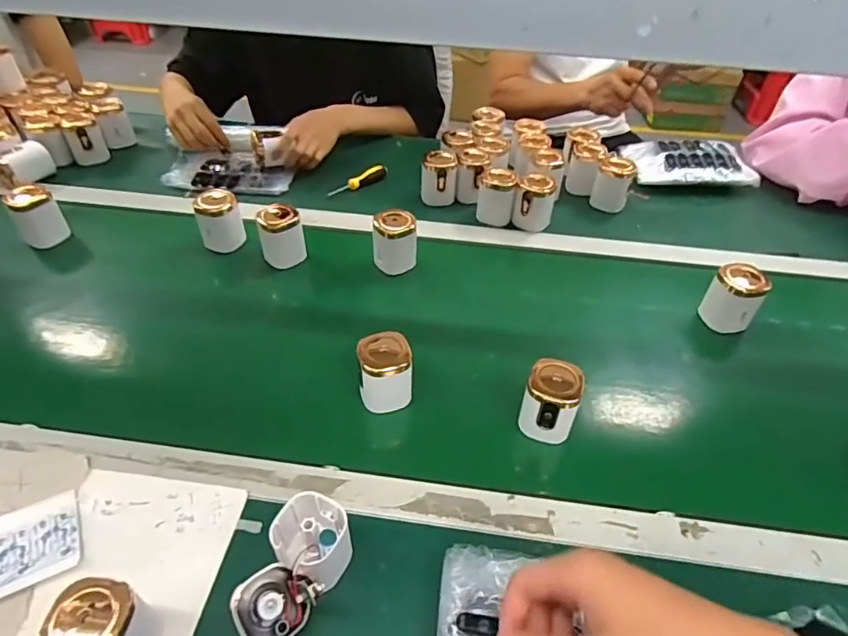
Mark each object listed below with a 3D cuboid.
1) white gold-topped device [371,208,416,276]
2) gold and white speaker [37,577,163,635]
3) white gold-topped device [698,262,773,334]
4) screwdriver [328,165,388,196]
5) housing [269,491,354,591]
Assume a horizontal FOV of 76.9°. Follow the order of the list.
[{"bbox_3d":[-0.041,-0.108,0.751,0.061,0.074,0.049,0,44,-3],"label":"white gold-topped device"},{"bbox_3d":[-0.234,0.231,0.390,0.059,0.077,0.059,22,47,18],"label":"gold and white speaker"},{"bbox_3d":[0.396,-0.023,0.686,0.060,0.077,0.056,29,51,26],"label":"white gold-topped device"},{"bbox_3d":[-0.113,-0.240,0.923,0.112,0.030,0.020,-22,48,-21],"label":"screwdriver"},{"bbox_3d":[-0.093,0.187,0.447,0.060,0.066,0.060,2,44,-1],"label":"housing"}]

